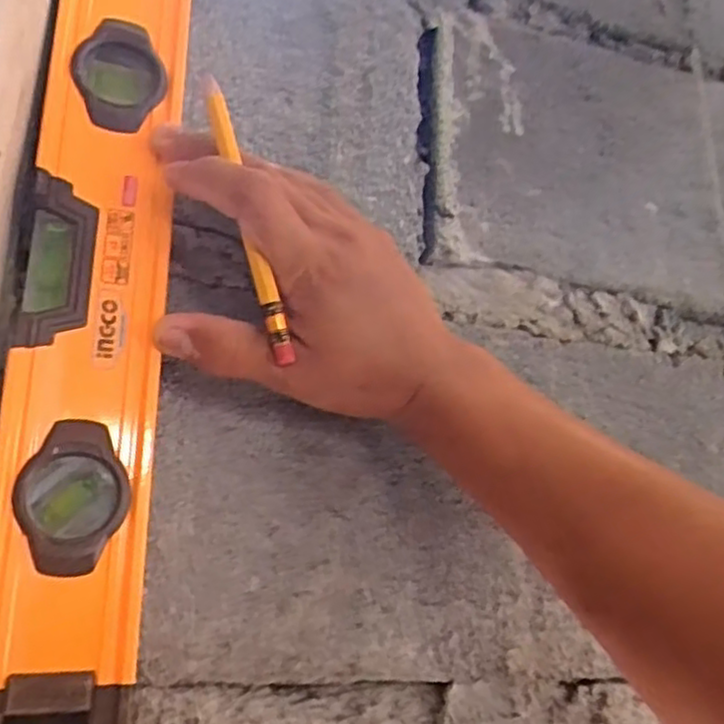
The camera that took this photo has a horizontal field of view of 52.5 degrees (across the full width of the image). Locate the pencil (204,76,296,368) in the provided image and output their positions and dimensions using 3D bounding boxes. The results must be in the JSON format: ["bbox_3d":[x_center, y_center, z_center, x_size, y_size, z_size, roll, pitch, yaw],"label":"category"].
[{"bbox_3d":[-0.051,-0.064,0.322,0.009,0.129,0.009,-10,-9,-34],"label":"pencil"}]

